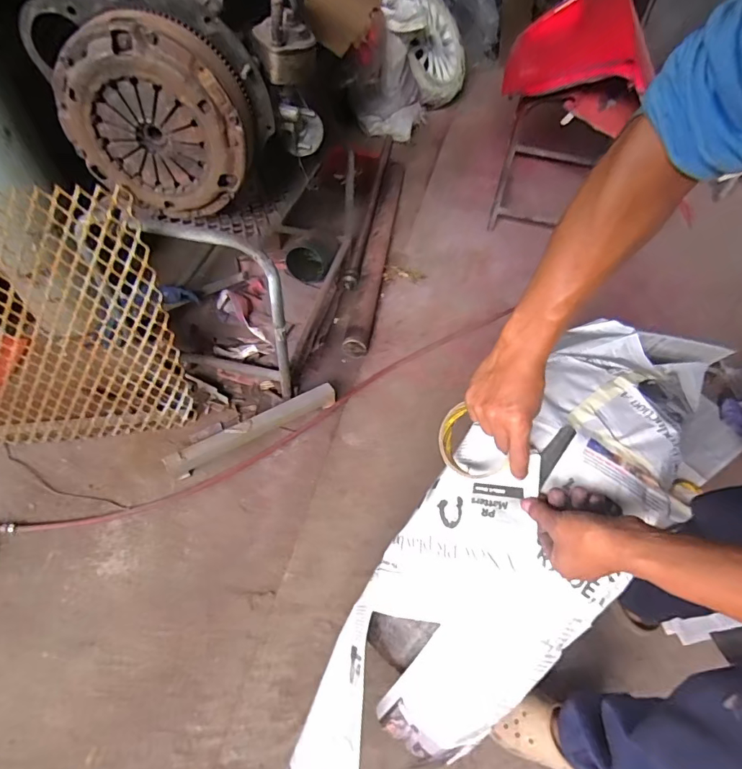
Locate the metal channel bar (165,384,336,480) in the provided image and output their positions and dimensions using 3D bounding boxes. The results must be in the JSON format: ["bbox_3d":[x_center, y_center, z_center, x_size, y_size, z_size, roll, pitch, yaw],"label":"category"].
[{"bbox_3d":[-0.297,0.114,1.181,0.461,0.070,0.052,-26,55,-23],"label":"metal channel bar"}]

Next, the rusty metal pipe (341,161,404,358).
[{"bbox_3d":[0.036,-0.613,1.824,0.099,0.067,1.378,8,50,3],"label":"rusty metal pipe"}]

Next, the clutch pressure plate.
[{"bbox_3d":[-0.349,-0.430,0.752,0.295,0.280,0.086,1,50,-3],"label":"clutch pressure plate"}]

